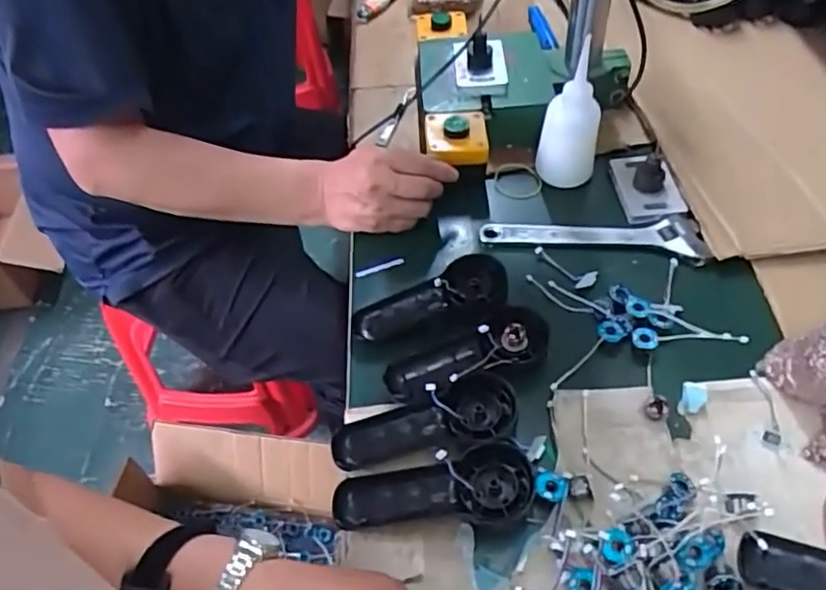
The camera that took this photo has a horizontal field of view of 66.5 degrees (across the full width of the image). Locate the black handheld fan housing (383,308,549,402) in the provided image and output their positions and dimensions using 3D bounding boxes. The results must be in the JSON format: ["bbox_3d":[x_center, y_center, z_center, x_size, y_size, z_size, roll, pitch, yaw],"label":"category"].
[{"bbox_3d":[0.047,0.051,0.541,0.145,0.024,0.050,-19,52,-11],"label":"black handheld fan housing"}]

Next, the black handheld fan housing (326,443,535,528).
[{"bbox_3d":[0.014,0.147,0.480,0.146,0.031,0.057,0,51,3],"label":"black handheld fan housing"}]

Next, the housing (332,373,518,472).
[{"bbox_3d":[0.009,0.105,0.511,0.147,0.030,0.055,-8,51,-3],"label":"housing"}]

